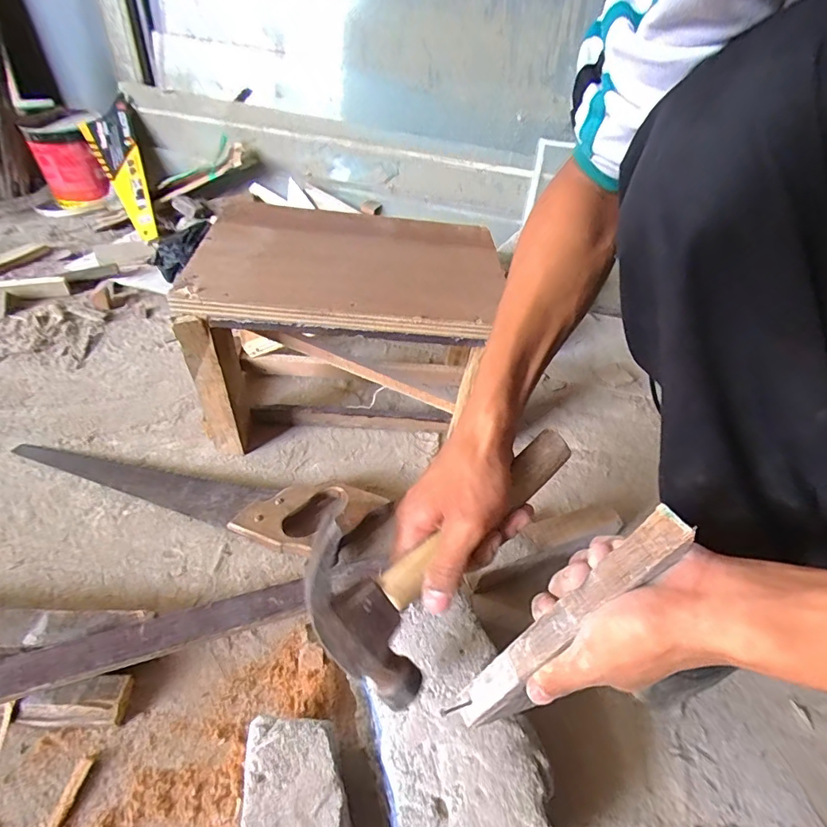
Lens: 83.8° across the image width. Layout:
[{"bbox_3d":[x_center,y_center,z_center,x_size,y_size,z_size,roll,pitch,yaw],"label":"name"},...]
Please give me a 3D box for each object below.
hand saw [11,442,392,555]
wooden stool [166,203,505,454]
[{"bbox_3d":[-0.246,0.086,0.499,0.412,0.030,0.082,11,44,4],"label":"hand saw"},{"bbox_3d":[-0.069,-0.090,0.563,0.326,0.223,0.222,1,44,-7],"label":"wooden stool"}]

